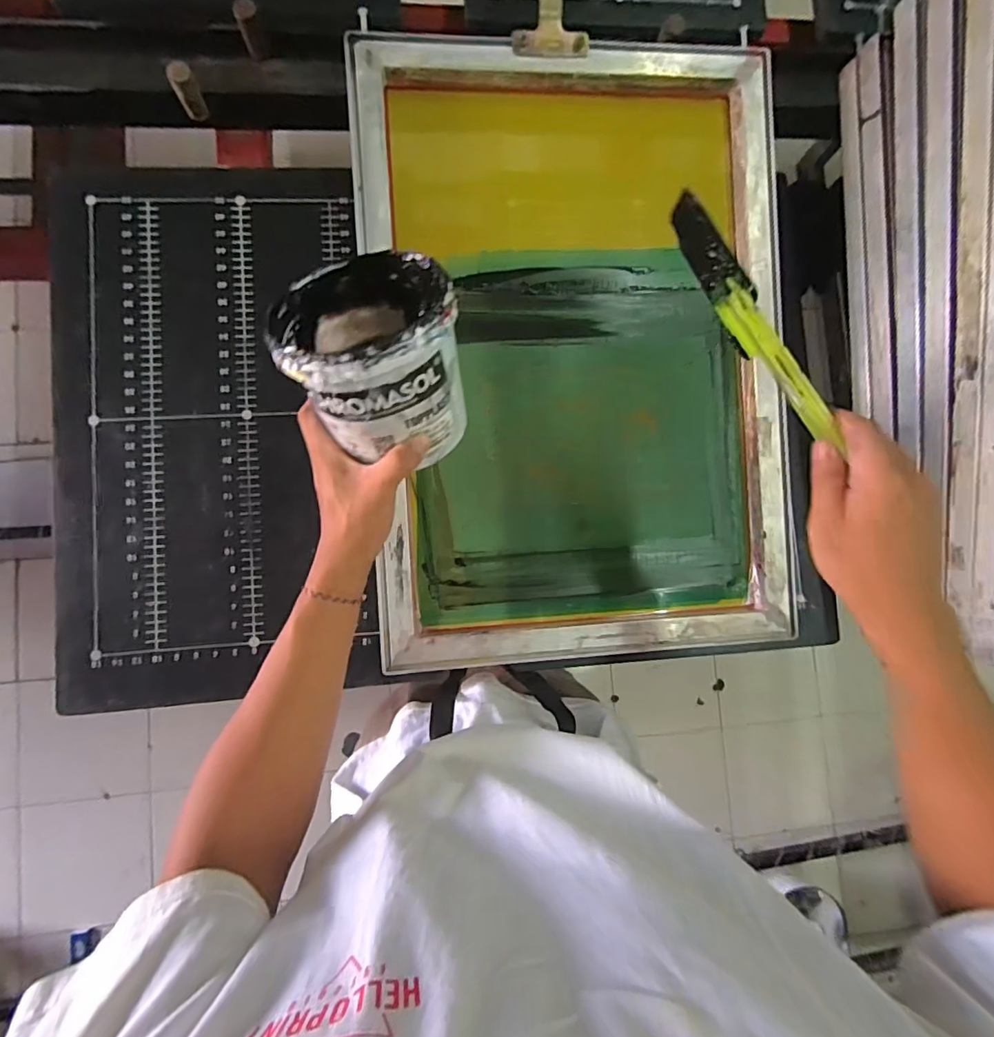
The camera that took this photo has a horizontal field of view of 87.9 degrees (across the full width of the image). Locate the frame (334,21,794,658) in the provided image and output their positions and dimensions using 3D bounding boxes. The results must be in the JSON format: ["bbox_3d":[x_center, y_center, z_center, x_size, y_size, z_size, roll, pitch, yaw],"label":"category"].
[{"bbox_3d":[0.096,-0.180,0.577,0.466,0.046,0.662,-4,91,-4],"label":"frame"}]

